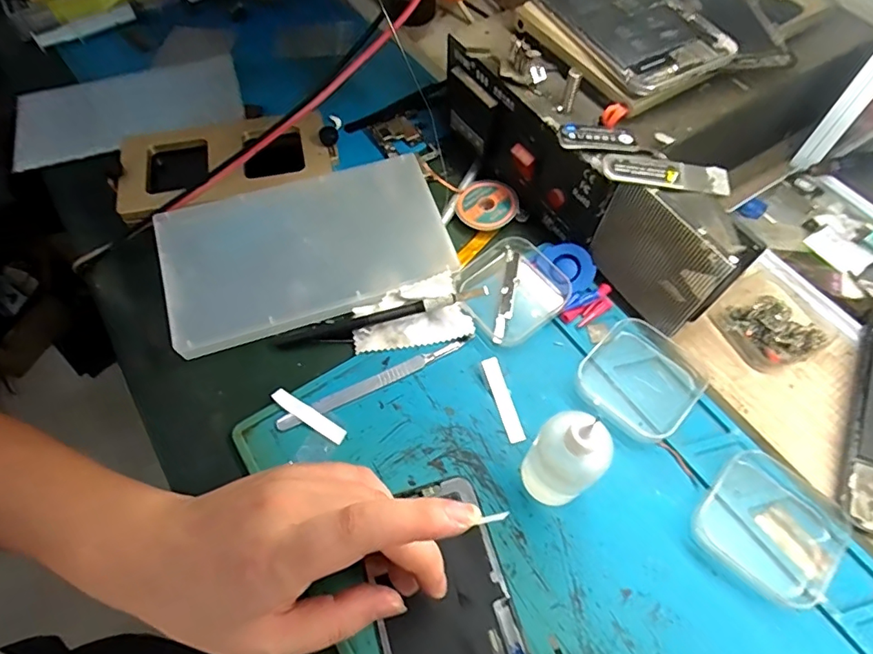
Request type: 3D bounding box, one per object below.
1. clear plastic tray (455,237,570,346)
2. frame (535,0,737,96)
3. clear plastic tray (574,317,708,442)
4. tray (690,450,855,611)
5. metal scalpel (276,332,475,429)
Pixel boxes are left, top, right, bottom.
[{"bbox_3d":[0.050,-0.025,0.341,0.067,0.017,0.061,-38,67,-18],"label":"clear plastic tray"},{"bbox_3d":[0.111,-0.193,0.317,0.071,0.007,0.134,-23,62,-8],"label":"frame"},{"bbox_3d":[0.125,0.030,0.313,0.063,0.016,0.068,39,69,20],"label":"clear plastic tray"},{"bbox_3d":[0.176,0.104,0.272,0.065,0.014,0.066,38,68,20],"label":"tray"},{"bbox_3d":[-0.036,0.033,0.317,0.127,0.009,0.009,-25,63,-12],"label":"metal scalpel"}]

